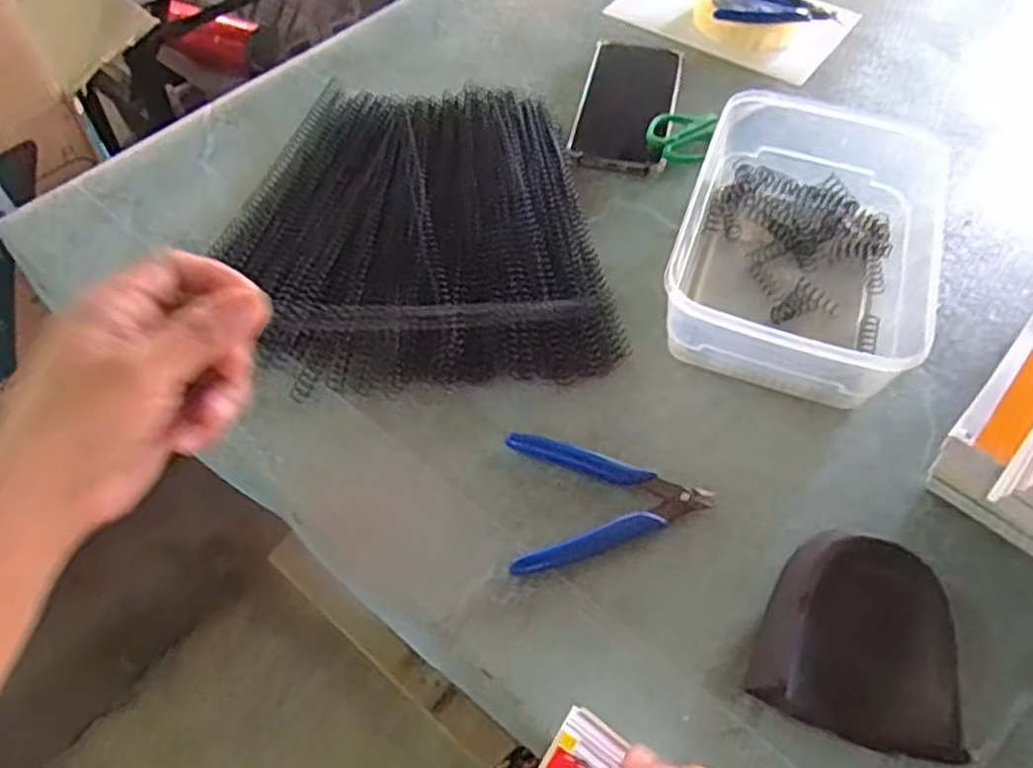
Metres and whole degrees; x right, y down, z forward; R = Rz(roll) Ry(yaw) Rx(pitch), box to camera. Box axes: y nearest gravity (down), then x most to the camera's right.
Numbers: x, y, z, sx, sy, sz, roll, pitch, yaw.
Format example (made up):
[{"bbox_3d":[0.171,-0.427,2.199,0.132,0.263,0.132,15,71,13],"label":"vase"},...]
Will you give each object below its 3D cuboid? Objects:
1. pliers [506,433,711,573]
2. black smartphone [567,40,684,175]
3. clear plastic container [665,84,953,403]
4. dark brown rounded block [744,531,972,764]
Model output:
[{"bbox_3d":[0.054,0.066,0.431,0.113,0.008,0.085,-2,54,-3],"label":"pliers"},{"bbox_3d":[0.096,-0.241,0.644,0.079,0.016,0.166,11,54,7],"label":"black smartphone"},{"bbox_3d":[0.195,-0.101,0.512,0.151,0.068,0.247,17,55,11],"label":"clear plastic container"},{"bbox_3d":[0.169,0.127,0.373,0.088,0.031,0.096,19,55,12],"label":"dark brown rounded block"}]

